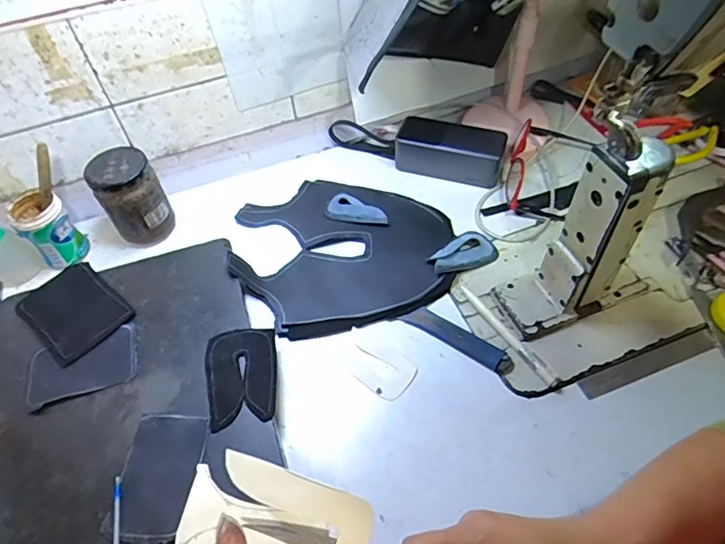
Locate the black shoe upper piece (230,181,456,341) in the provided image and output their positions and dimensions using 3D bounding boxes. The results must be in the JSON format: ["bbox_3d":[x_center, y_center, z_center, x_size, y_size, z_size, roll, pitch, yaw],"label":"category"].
[{"bbox_3d":[-0.023,-0.036,0.575,0.229,0.022,0.211,-3,51,3],"label":"black shoe upper piece"}]

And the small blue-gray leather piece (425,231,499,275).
[{"bbox_3d":[0.107,-0.022,0.549,0.075,0.010,0.040,-25,53,-14],"label":"small blue-gray leather piece"}]

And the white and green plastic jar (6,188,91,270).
[{"bbox_3d":[-0.346,-0.047,0.572,0.050,0.077,0.048,-3,51,3],"label":"white and green plastic jar"}]

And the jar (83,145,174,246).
[{"bbox_3d":[-0.256,-0.082,0.579,0.065,0.096,0.058,-31,55,-19],"label":"jar"}]

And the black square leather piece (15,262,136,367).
[{"bbox_3d":[-0.290,0.038,0.518,0.106,0.005,0.079,34,62,28],"label":"black square leather piece"}]

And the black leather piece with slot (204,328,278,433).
[{"bbox_3d":[-0.109,0.092,0.464,0.062,0.006,0.091,-10,51,-2],"label":"black leather piece with slot"}]

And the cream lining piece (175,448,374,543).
[{"bbox_3d":[-0.039,0.116,0.238,0.084,0.023,0.046,15,81,-1],"label":"cream lining piece"}]

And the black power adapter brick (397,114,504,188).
[{"bbox_3d":[0.104,-0.145,0.615,0.125,0.048,0.055,12,53,15],"label":"black power adapter brick"}]

